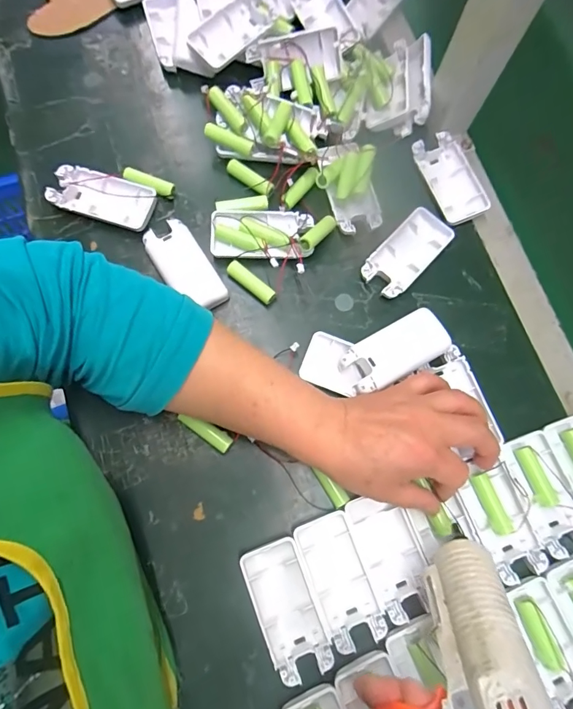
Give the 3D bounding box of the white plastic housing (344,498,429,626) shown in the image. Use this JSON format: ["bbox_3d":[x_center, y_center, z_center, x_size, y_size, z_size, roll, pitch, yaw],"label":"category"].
[{"bbox_3d":[0.084,0.158,0.336,0.045,0.016,0.089,-19,78,-6],"label":"white plastic housing"}]

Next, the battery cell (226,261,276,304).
[{"bbox_3d":[-0.033,-0.064,0.383,0.049,0.014,0.013,38,78,7],"label":"battery cell"}]

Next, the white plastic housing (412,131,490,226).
[{"bbox_3d":[0.161,-0.173,0.415,0.049,0.013,0.091,-23,78,-7],"label":"white plastic housing"}]

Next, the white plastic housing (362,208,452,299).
[{"bbox_3d":[0.112,-0.094,0.392,0.043,0.014,0.093,43,79,8],"label":"white plastic housing"}]

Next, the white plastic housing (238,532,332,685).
[{"bbox_3d":[0.000,0.192,0.321,0.044,0.012,0.093,-20,78,-7],"label":"white plastic housing"}]

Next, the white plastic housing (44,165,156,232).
[{"bbox_3d":[-0.170,-0.146,0.392,0.093,0.016,0.045,18,76,3],"label":"white plastic housing"}]

